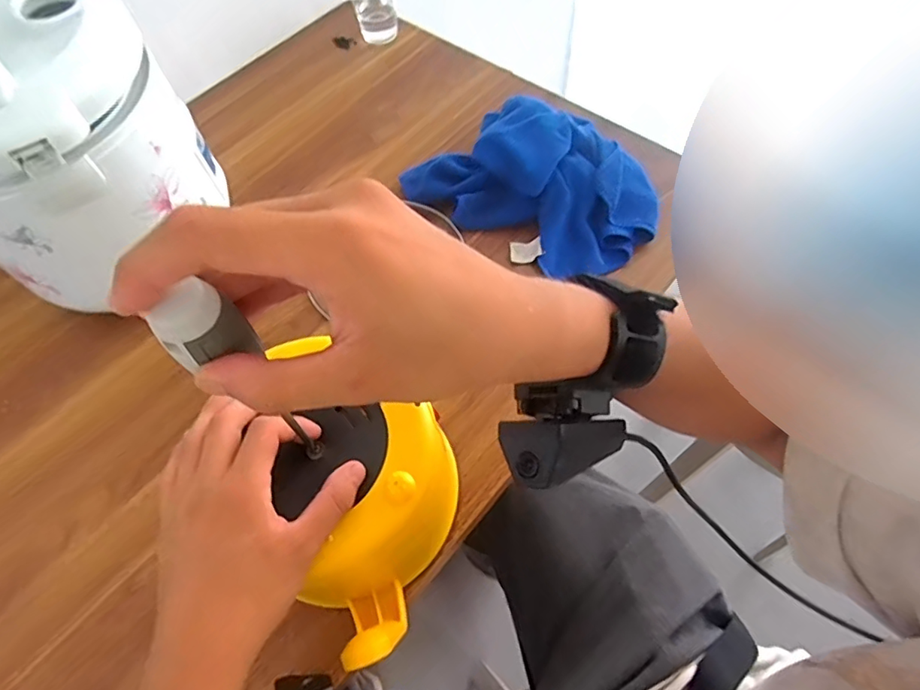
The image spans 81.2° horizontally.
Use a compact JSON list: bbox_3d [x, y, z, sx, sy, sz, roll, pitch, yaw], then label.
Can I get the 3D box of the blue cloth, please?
[{"bbox_3d":[0.080,-0.178,0.557,0.254,0.056,0.161,28,67,17],"label":"blue cloth"}]

